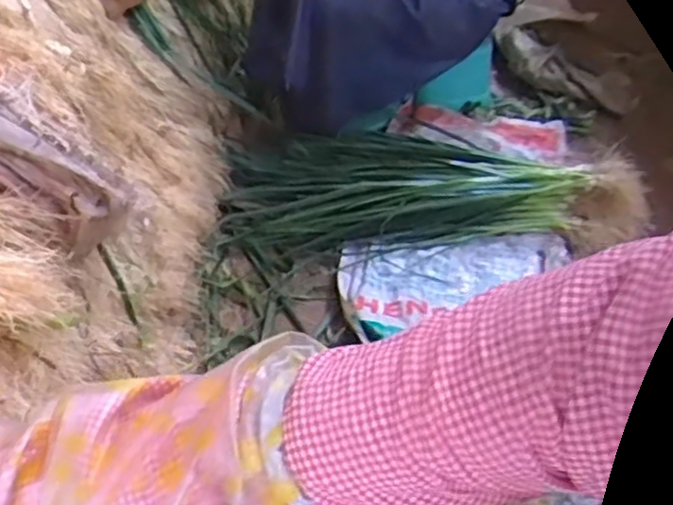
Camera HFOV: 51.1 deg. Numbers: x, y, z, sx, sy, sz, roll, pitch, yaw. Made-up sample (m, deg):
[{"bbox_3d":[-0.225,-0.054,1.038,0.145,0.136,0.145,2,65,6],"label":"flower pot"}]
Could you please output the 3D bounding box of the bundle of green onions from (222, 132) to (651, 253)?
[{"bbox_3d":[0.200,-0.136,1.473,0.850,0.093,0.360,-5,44,-4],"label":"bundle of green onions"}]

